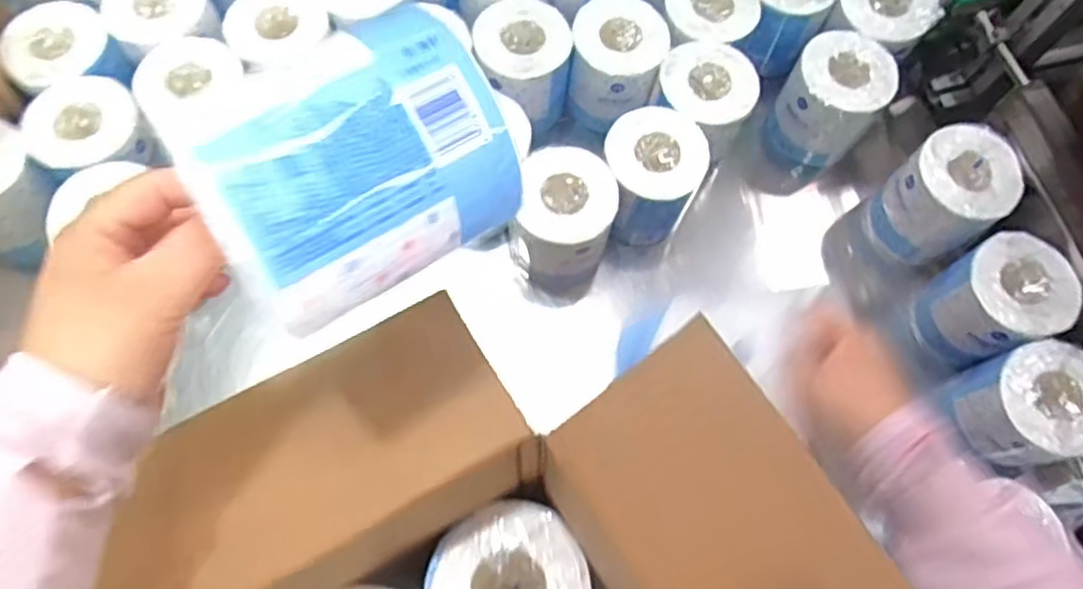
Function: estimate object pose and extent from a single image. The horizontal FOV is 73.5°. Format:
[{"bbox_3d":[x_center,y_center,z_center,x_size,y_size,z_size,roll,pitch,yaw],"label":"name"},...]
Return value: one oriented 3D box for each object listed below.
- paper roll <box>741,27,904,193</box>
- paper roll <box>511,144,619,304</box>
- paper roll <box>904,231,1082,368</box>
[{"bbox_3d":[0.307,-0.204,0.823,0.105,0.188,0.101,1,70,-2],"label":"paper roll"},{"bbox_3d":[0.019,-0.066,0.715,0.097,0.123,0.110,8,69,0],"label":"paper roll"},{"bbox_3d":[0.445,0.010,0.726,0.098,0.118,0.098,1,70,-2],"label":"paper roll"}]

